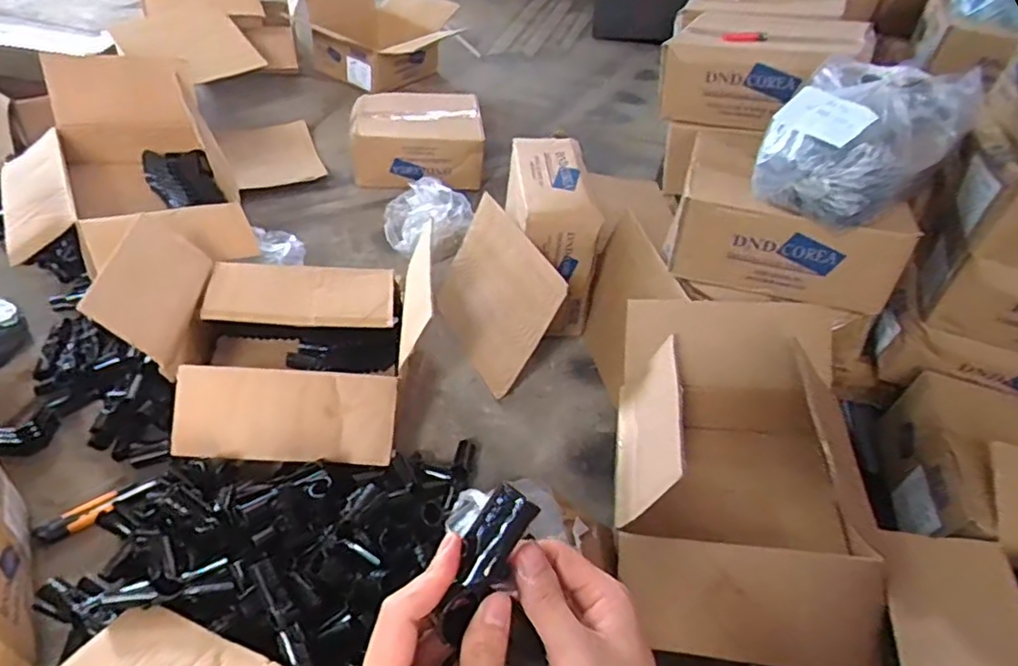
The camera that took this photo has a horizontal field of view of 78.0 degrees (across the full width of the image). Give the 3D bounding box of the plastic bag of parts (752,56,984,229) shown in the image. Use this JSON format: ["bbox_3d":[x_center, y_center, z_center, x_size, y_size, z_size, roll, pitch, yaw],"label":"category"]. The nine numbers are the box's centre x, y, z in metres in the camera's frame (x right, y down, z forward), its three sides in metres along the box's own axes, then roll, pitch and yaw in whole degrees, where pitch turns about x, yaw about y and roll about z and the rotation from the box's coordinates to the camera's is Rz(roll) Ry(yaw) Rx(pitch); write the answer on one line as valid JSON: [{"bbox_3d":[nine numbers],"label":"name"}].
[{"bbox_3d":[0.485,-0.270,0.878,0.216,0.111,0.255,31,59,24],"label":"plastic bag of parts"}]

